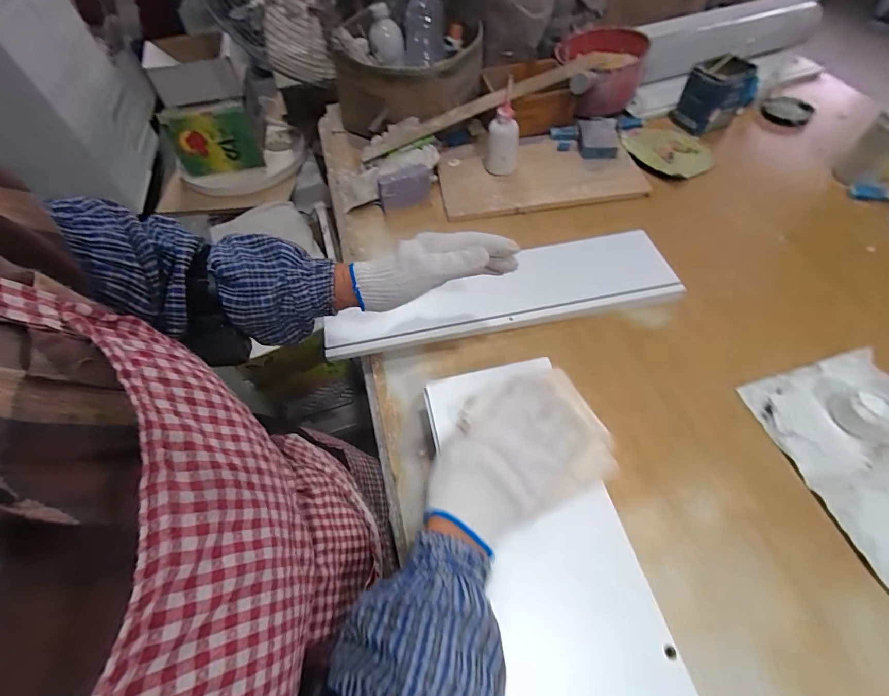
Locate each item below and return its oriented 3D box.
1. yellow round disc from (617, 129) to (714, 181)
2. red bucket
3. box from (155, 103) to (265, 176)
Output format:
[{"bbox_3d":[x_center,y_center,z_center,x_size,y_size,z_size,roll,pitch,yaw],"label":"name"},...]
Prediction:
[{"bbox_3d":[0.460,-0.416,0.834,0.181,0.025,0.153,38,67,24],"label":"yellow round disc"},{"bbox_3d":[0.358,-0.633,0.927,0.190,0.106,0.224,-3,57,1],"label":"red bucket"},{"bbox_3d":[-0.705,-0.623,1.229,0.247,0.179,0.056,-11,56,-4],"label":"box"}]

